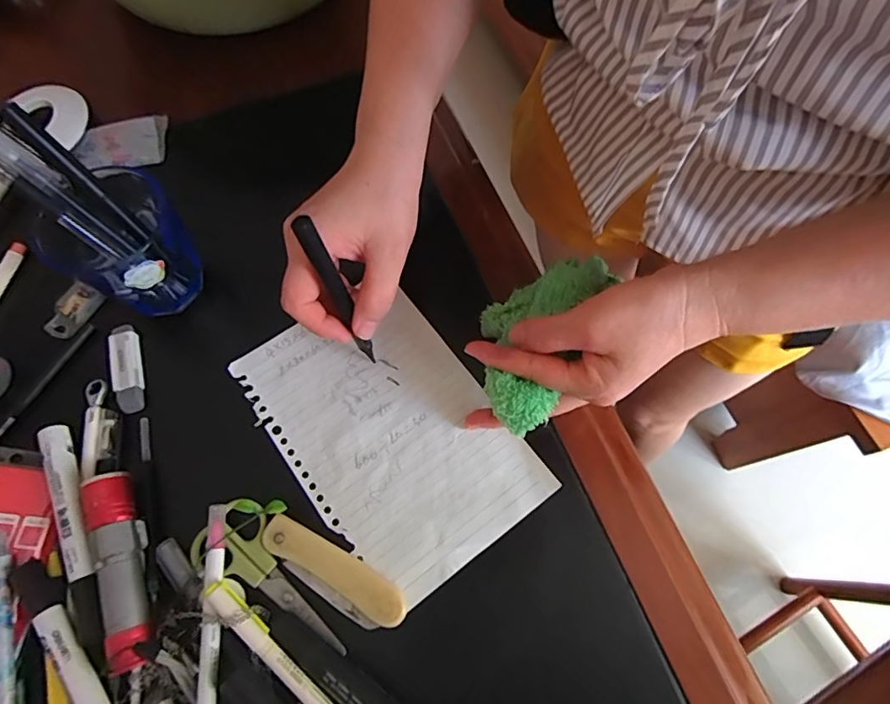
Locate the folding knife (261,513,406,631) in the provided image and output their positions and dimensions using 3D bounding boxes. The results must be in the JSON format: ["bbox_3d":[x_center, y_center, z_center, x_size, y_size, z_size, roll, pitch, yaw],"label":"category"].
[{"bbox_3d":[-0.070,0.137,0.315,0.098,0.010,0.029,29,71,10],"label":"folding knife"}]

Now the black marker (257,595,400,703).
[{"bbox_3d":[-0.055,0.188,0.289,0.138,0.012,0.020,35,72,12],"label":"black marker"}]

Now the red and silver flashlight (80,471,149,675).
[{"bbox_3d":[-0.194,0.128,0.303,0.026,0.025,0.110,-16,70,-7],"label":"red and silver flashlight"}]

